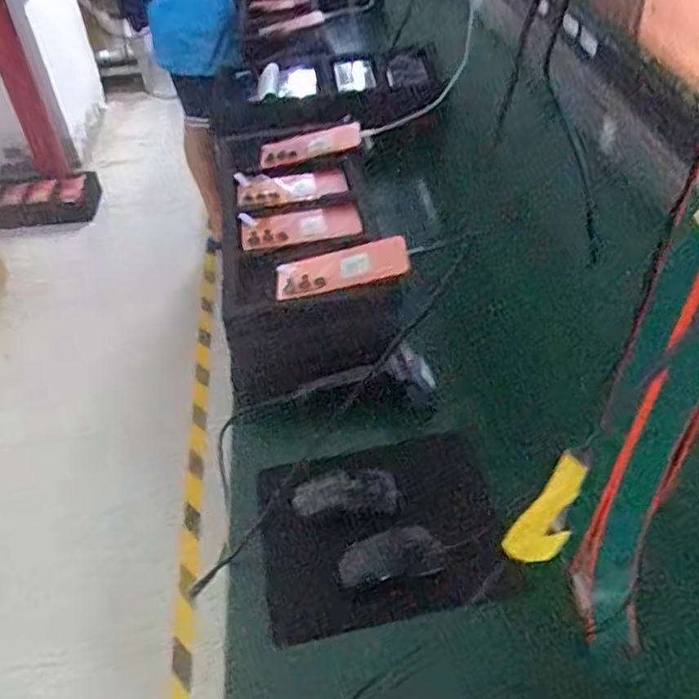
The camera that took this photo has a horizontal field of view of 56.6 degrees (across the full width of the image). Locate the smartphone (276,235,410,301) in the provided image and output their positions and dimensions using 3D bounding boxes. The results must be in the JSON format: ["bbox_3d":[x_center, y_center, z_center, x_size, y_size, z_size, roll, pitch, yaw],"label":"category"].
[{"bbox_3d":[-0.010,-0.105,0.827,0.167,0.014,0.069,-12,44,9],"label":"smartphone"}]

